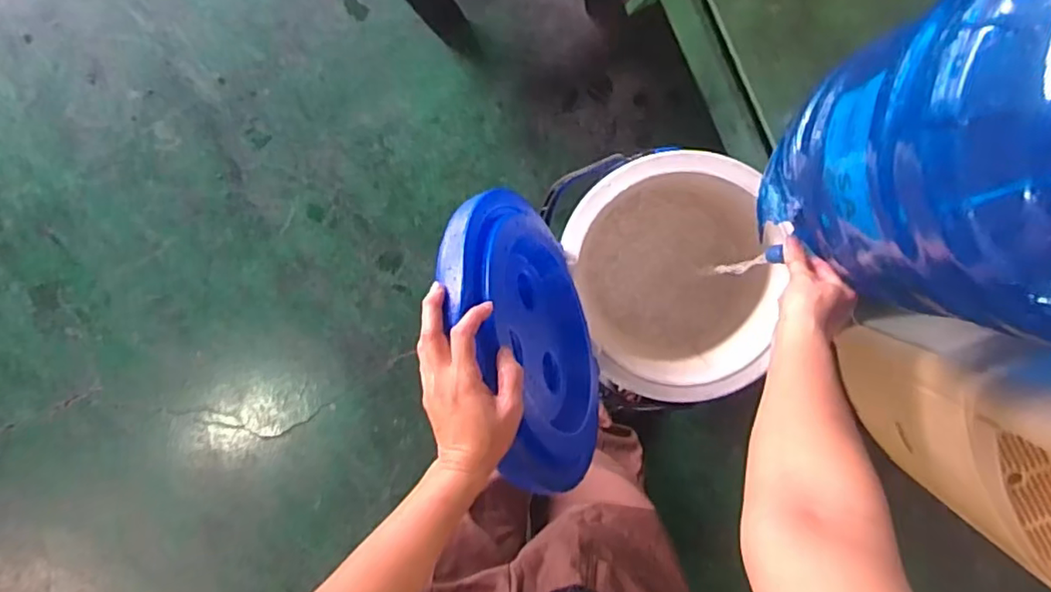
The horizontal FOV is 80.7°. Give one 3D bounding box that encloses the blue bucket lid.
[{"bbox_3d":[0.006,0.043,0.631,0.031,0.274,0.291,-15,62,24],"label":"blue bucket lid"}]

